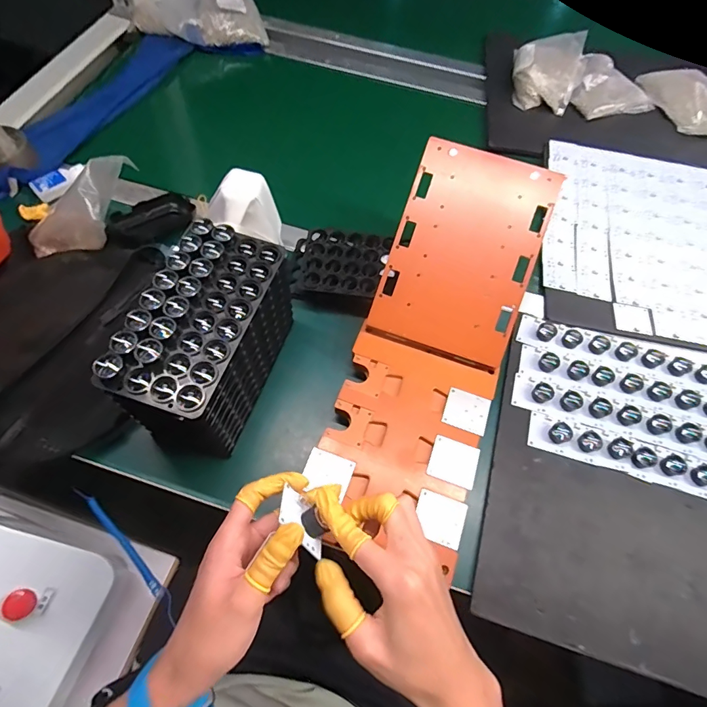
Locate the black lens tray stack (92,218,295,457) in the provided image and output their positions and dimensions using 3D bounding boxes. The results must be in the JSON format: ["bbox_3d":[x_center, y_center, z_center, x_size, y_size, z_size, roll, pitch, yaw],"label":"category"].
[{"bbox_3d":[-0.146,-0.010,0.449,0.092,0.148,0.194,17,64,6],"label":"black lens tray stack"}]

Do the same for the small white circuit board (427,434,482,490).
[{"bbox_3d":[0.106,0.114,0.452,0.048,0.004,0.045,19,64,7],"label":"small white circuit board"}]

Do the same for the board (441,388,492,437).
[{"bbox_3d":[0.127,0.064,0.478,0.048,0.004,0.045,20,64,8],"label":"board"}]

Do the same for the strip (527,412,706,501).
[{"bbox_3d":[0.420,0.149,0.474,0.447,0.019,0.043,17,64,6],"label":"strip"}]

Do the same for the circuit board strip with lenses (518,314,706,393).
[{"bbox_3d":[0.444,0.030,0.537,0.466,0.018,0.049,17,64,6],"label":"circuit board strip with lenses"}]

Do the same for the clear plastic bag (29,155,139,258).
[{"bbox_3d":[-0.334,-0.165,0.530,0.164,0.062,0.080,-32,61,29],"label":"clear plastic bag"}]

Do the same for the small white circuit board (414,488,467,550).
[{"bbox_3d":[0.086,0.164,0.425,0.048,0.004,0.045,20,64,7],"label":"small white circuit board"}]

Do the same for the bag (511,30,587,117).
[{"bbox_3d":[0.356,-0.523,0.791,0.118,0.051,0.171,13,63,4],"label":"bag"}]

